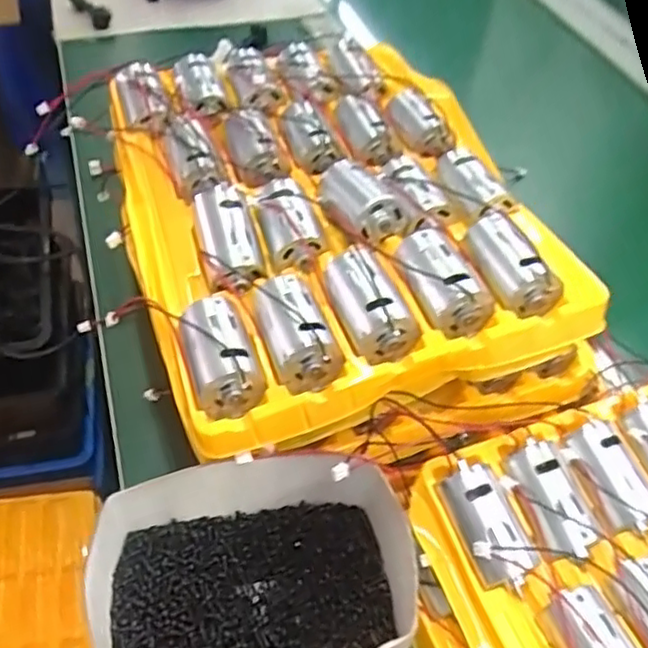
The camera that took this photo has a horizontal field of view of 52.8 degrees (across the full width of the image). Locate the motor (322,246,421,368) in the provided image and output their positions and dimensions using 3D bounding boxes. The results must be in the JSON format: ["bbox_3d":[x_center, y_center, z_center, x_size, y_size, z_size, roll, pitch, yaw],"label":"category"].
[{"bbox_3d":[0.024,-0.013,0.351,0.033,0.030,0.060,-14,52,-15],"label":"motor"}]

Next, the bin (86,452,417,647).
[{"bbox_3d":[-0.029,0.135,0.336,0.164,0.069,0.110,-8,51,-11],"label":"bin"}]

